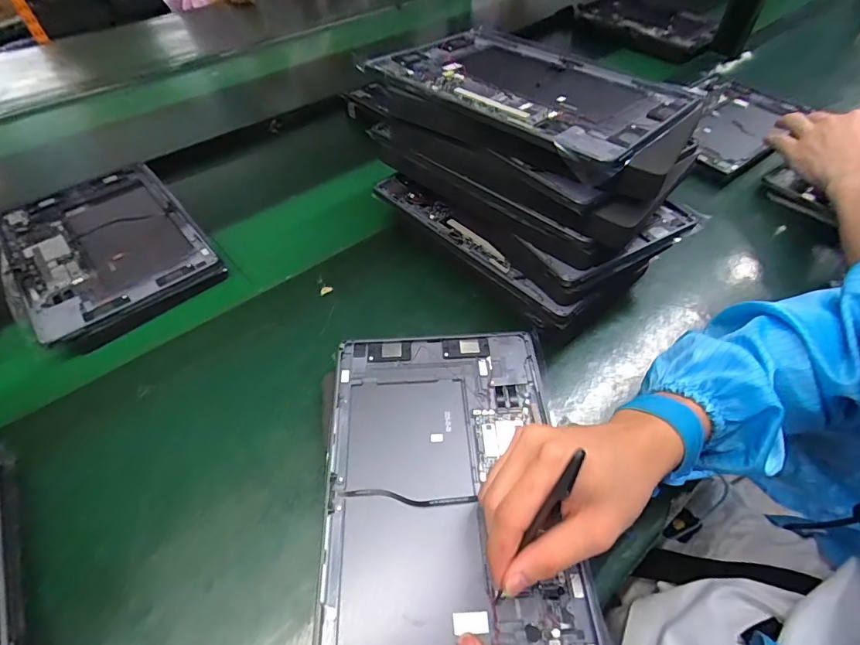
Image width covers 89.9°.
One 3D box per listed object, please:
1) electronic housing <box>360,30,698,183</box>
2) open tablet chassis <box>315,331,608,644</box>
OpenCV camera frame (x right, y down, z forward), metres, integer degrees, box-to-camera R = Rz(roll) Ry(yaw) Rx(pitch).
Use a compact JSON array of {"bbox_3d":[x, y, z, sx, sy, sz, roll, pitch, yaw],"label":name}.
[{"bbox_3d":[0.089,-0.222,0.403,0.177,0.021,0.268,-38,61,-25],"label":"electronic housing"},{"bbox_3d":[0.012,0.119,0.312,0.169,0.020,0.261,-5,50,0],"label":"open tablet chassis"}]

